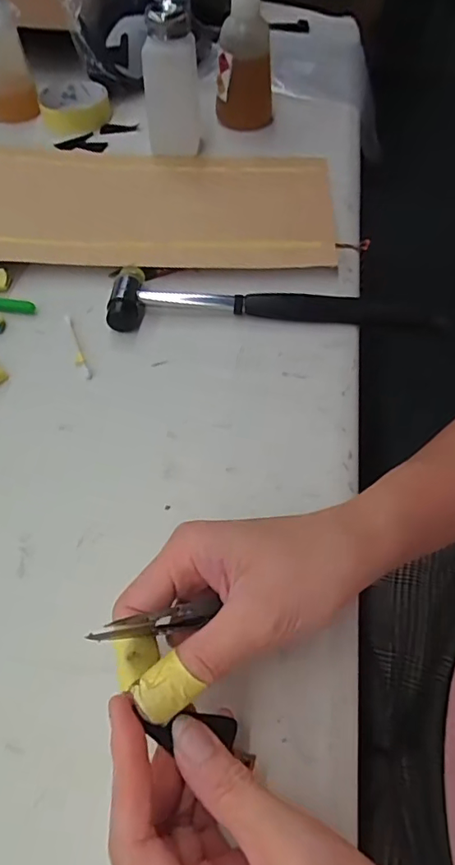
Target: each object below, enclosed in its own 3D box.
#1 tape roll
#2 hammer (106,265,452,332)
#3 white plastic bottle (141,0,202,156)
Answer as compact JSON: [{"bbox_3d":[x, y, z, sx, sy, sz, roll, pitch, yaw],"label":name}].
[{"bbox_3d":[-0.185,-0.393,0.621,0.083,0.026,0.083,0,56,-1],"label":"tape roll"},{"bbox_3d":[0.042,-0.104,0.419,0.268,0.020,0.055,3,56,1],"label":"hammer"},{"bbox_3d":[-0.057,-0.371,0.543,0.056,0.133,0.062,-1,56,-2],"label":"white plastic bottle"}]

